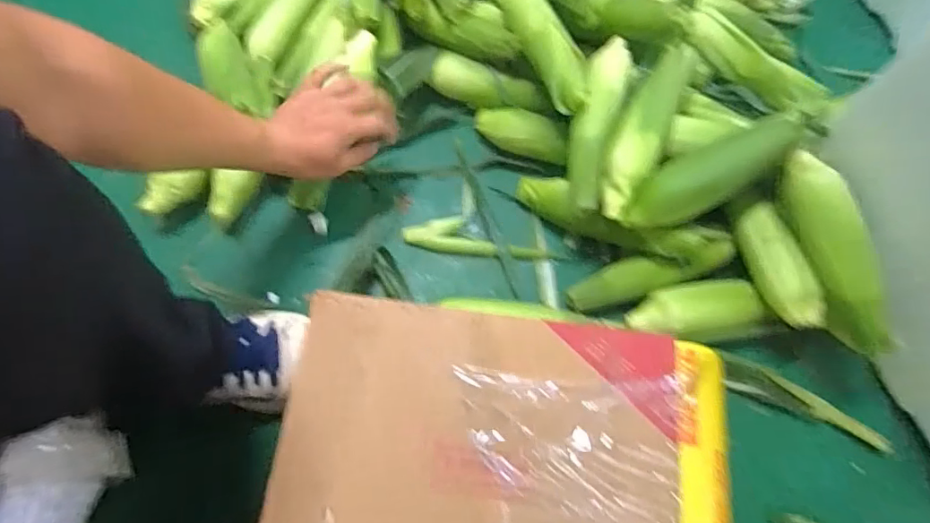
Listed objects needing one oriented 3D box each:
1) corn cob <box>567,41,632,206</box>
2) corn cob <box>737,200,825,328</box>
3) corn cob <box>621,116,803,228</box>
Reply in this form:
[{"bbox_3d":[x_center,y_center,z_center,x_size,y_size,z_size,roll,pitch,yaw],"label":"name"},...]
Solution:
[{"bbox_3d":[0.153,-0.166,0.601,0.048,0.042,0.222,15,71,5],"label":"corn cob"},{"bbox_3d":[0.345,0.006,0.563,0.038,0.041,0.138,-18,71,-7],"label":"corn cob"},{"bbox_3d":[0.255,-0.089,0.544,0.189,0.047,0.062,-28,72,10],"label":"corn cob"}]

